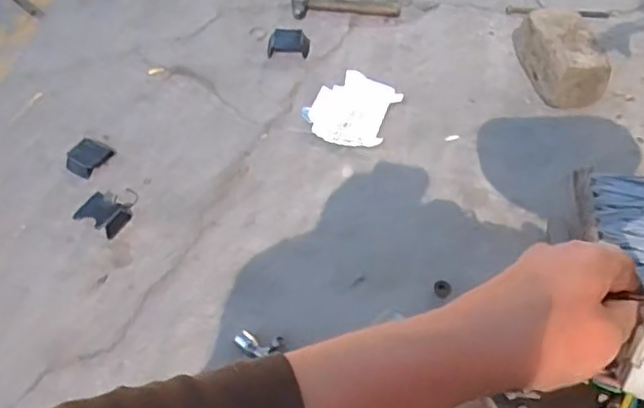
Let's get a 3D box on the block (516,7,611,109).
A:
[{"bbox_3d":[0.467,-0.301,1.238,0.111,0.102,0.220,-8,53,-3],"label":"block"}]

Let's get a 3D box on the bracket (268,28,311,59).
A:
[{"bbox_3d":[-0.071,-0.353,1.374,0.089,0.024,0.067,5,84,-3],"label":"bracket"}]

